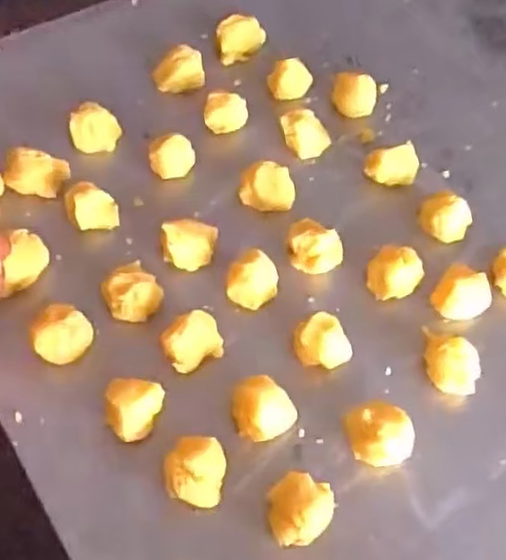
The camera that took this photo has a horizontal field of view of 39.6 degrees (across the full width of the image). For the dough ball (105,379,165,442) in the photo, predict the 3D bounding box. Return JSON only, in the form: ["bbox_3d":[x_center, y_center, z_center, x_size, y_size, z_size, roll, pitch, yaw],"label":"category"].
[{"bbox_3d":[-0.063,0.070,0.376,0.028,0.026,0.029,2,56,-2],"label":"dough ball"}]

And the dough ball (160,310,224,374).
[{"bbox_3d":[-0.035,0.037,0.404,0.033,0.025,0.026,-25,61,-19],"label":"dough ball"}]

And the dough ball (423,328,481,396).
[{"bbox_3d":[0.116,0.047,0.415,0.040,0.027,0.028,33,60,17],"label":"dough ball"}]

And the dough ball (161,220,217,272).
[{"bbox_3d":[-0.040,-0.024,0.441,0.032,0.030,0.028,4,56,-1],"label":"dough ball"}]

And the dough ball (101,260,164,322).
[{"bbox_3d":[-0.072,0.010,0.422,0.030,0.028,0.031,2,56,-2],"label":"dough ball"}]

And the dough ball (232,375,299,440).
[{"bbox_3d":[0.005,0.072,0.387,0.032,0.030,0.028,-21,60,-16],"label":"dough ball"}]

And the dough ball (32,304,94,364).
[{"bbox_3d":[-0.107,0.032,0.397,0.024,0.026,0.031,26,59,13],"label":"dough ball"}]

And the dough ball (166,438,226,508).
[{"bbox_3d":[-0.030,0.099,0.362,0.030,0.020,0.032,4,56,-1],"label":"dough ball"}]

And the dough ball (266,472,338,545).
[{"bbox_3d":[0.023,0.117,0.357,0.031,0.030,0.031,-2,57,-5],"label":"dough ball"}]

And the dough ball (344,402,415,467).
[{"bbox_3d":[0.070,0.085,0.385,0.034,0.025,0.030,-13,58,-12],"label":"dough ball"}]

